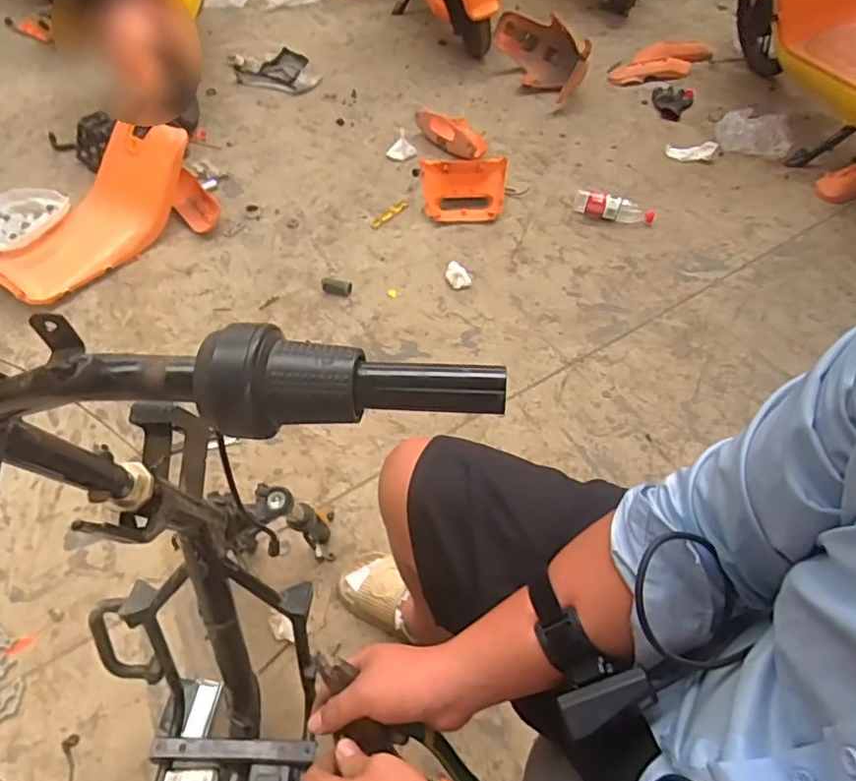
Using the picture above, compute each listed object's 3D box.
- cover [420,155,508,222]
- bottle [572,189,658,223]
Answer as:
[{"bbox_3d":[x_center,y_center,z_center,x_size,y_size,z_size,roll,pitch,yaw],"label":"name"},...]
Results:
[{"bbox_3d":[0.105,-0.574,1.736,0.242,0.121,0.126,-2,52,1],"label":"cover"},{"bbox_3d":[0.524,-0.526,1.700,0.229,0.075,0.075,23,56,19],"label":"bottle"}]

